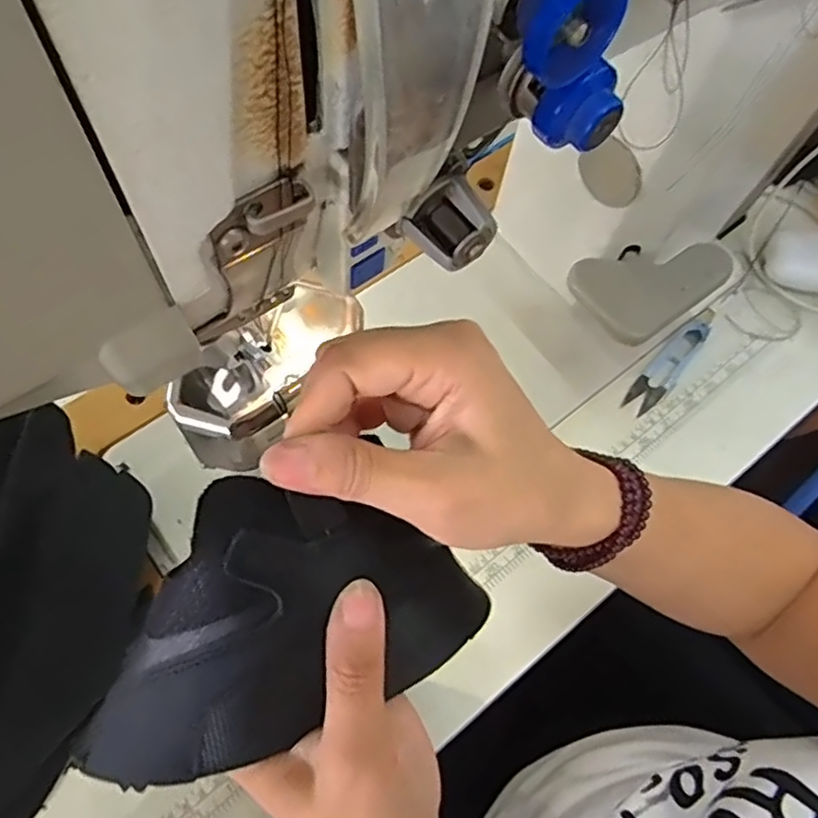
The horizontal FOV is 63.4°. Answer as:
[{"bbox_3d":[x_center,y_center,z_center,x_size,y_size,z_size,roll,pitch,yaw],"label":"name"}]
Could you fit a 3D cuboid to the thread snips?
[{"bbox_3d":[0.208,-0.040,0.519,0.023,0.014,0.115,38,68,19],"label":"thread snips"}]

